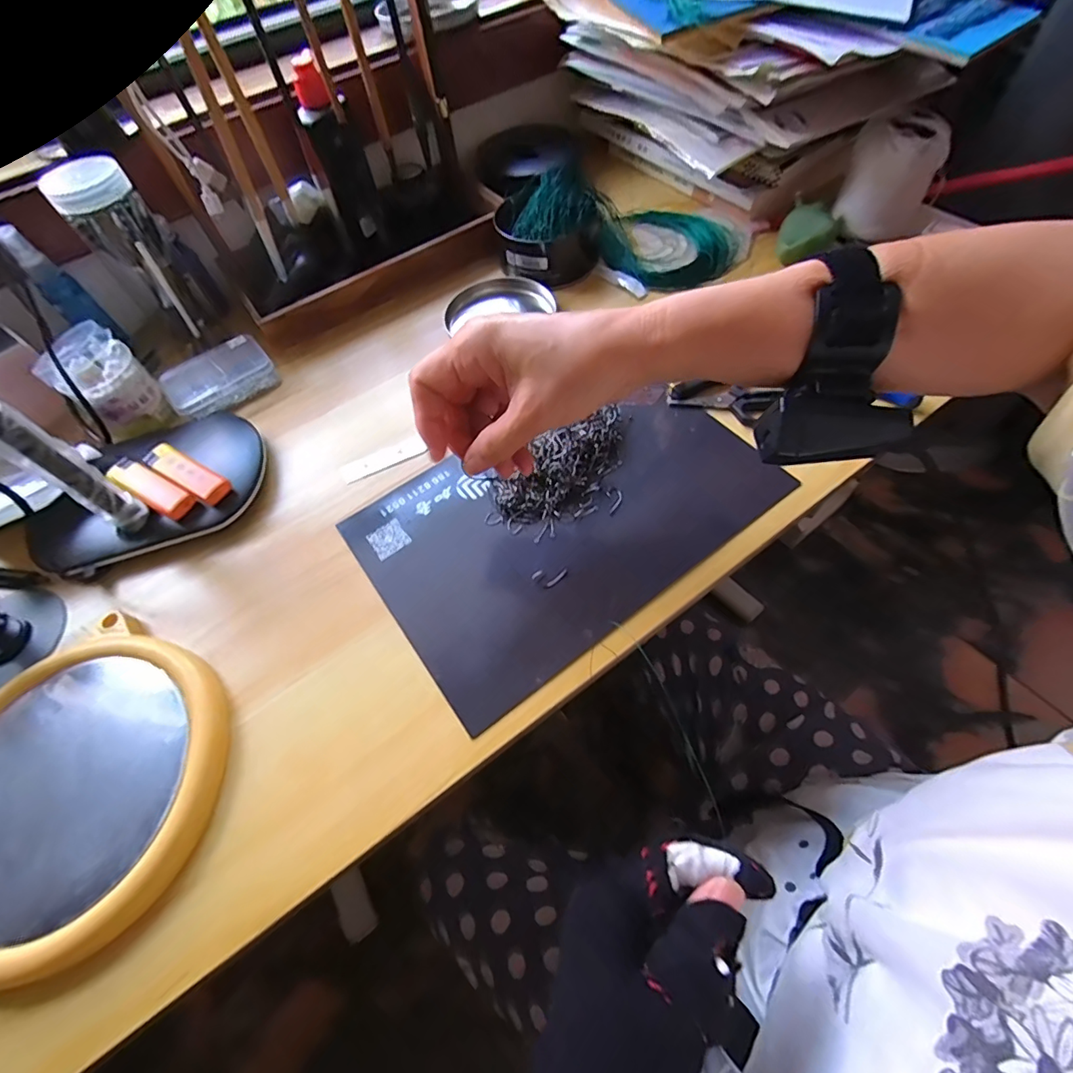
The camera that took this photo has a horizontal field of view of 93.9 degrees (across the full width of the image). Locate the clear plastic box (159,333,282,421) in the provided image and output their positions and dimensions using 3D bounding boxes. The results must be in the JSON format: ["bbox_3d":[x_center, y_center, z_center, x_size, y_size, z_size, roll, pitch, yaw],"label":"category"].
[{"bbox_3d":[-0.305,-0.153,0.484,0.093,0.027,0.066,-37,63,-17],"label":"clear plastic box"}]

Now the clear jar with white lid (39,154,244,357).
[{"bbox_3d":[-0.359,-0.256,0.470,0.065,0.159,0.069,-2,59,3],"label":"clear jar with white lid"}]

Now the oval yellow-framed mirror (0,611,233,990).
[{"bbox_3d":[-0.289,0.147,0.305,0.202,0.020,0.179,21,63,16],"label":"oval yellow-framed mirror"}]

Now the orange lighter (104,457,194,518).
[{"bbox_3d":[-0.308,-0.039,0.400,0.078,0.013,0.023,26,65,19],"label":"orange lighter"}]

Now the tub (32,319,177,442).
[{"bbox_3d":[-0.375,-0.132,0.440,0.053,0.075,0.063,38,69,24],"label":"tub"}]

